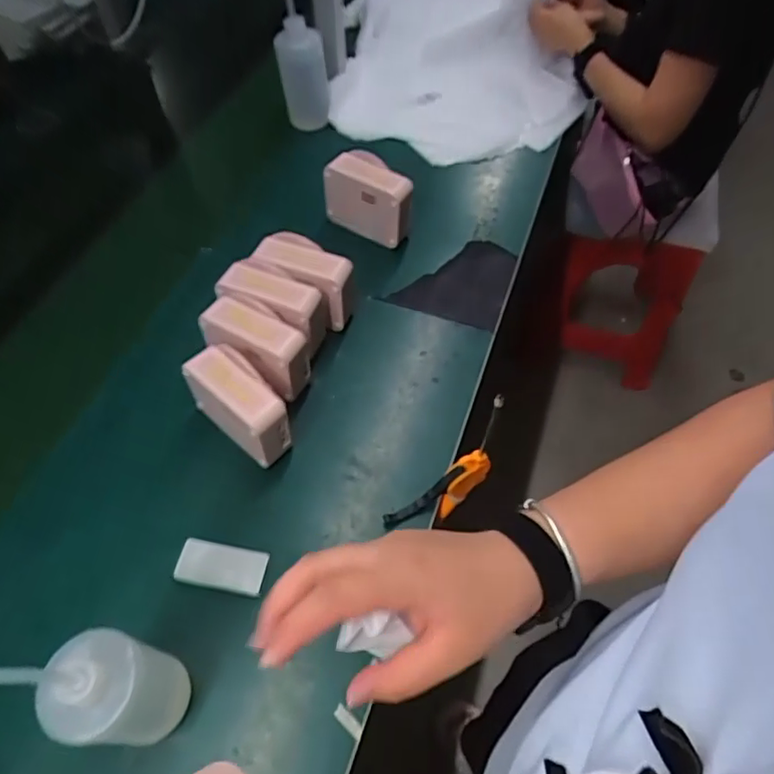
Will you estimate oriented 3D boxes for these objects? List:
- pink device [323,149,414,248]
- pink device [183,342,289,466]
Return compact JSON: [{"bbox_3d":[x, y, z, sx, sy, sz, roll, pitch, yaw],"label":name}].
[{"bbox_3d":[-0.024,-0.274,0.862,0.130,0.114,0.064,20,60,13],"label":"pink device"},{"bbox_3d":[-0.167,0.026,0.667,0.128,0.104,0.057,40,65,22],"label":"pink device"}]

